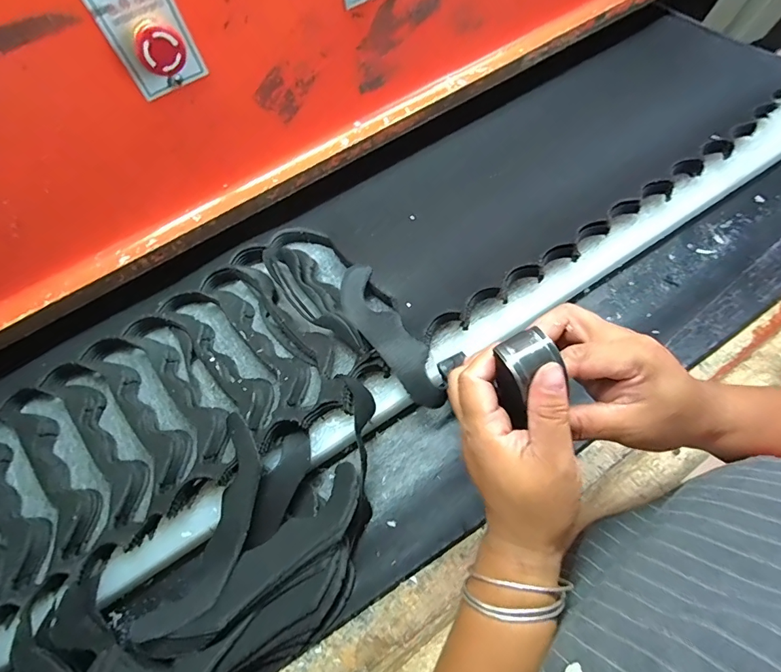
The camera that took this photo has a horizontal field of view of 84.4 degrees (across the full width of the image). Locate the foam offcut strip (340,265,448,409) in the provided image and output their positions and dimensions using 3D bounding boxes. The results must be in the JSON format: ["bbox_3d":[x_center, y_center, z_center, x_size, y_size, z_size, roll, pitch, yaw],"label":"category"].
[{"bbox_3d":[-0.002,0.002,0.481,0.062,0.042,0.174,-30,65,-10],"label":"foam offcut strip"}]

